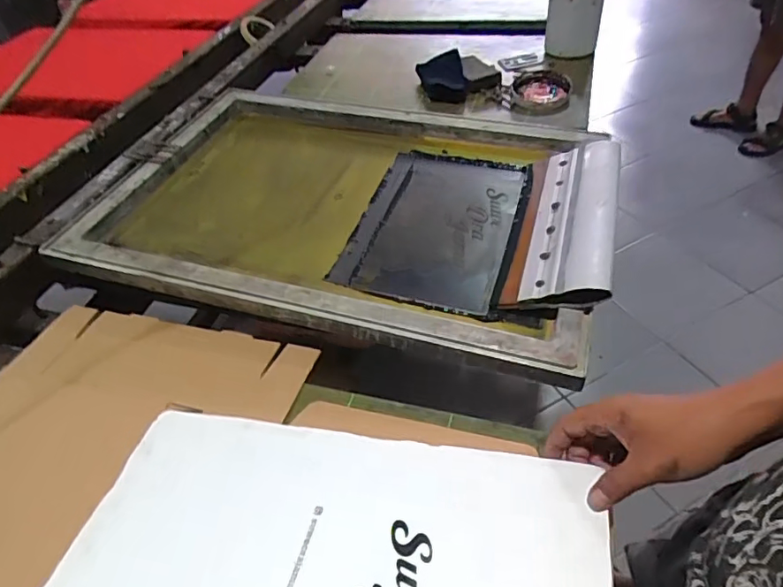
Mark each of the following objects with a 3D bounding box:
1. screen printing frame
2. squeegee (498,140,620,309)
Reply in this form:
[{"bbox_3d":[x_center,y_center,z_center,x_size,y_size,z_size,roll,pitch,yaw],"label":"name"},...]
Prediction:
[{"bbox_3d":[-0.082,-0.142,0.763,0.695,0.053,0.468,10,47,15],"label":"screen printing frame"},{"bbox_3d":[0.222,-0.096,0.673,0.120,0.032,0.304,-11,38,33],"label":"squeegee"}]

